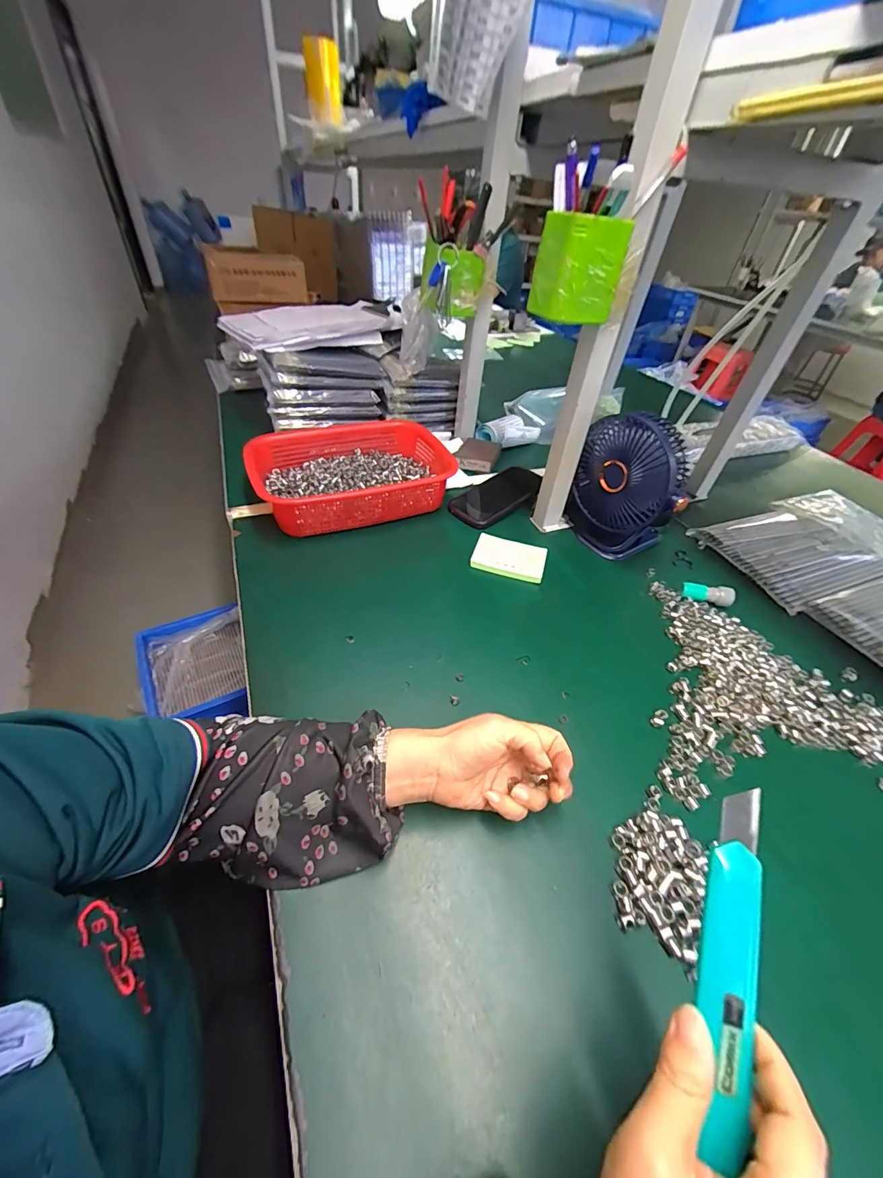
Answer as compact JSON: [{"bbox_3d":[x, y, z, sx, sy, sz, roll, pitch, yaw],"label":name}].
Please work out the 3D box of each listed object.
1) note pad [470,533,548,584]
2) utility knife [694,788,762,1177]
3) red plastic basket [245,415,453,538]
[{"bbox_3d":[0.092,-0.042,0.573,0.095,0.018,0.063,15,44,9],"label":"note pad"},{"bbox_3d":[0.137,0.168,0.196,0.024,0.013,0.138,15,69,10],"label":"utility knife"},{"bbox_3d":[-0.125,-0.174,0.649,0.294,0.075,0.214,-14,47,-20],"label":"red plastic basket"}]

